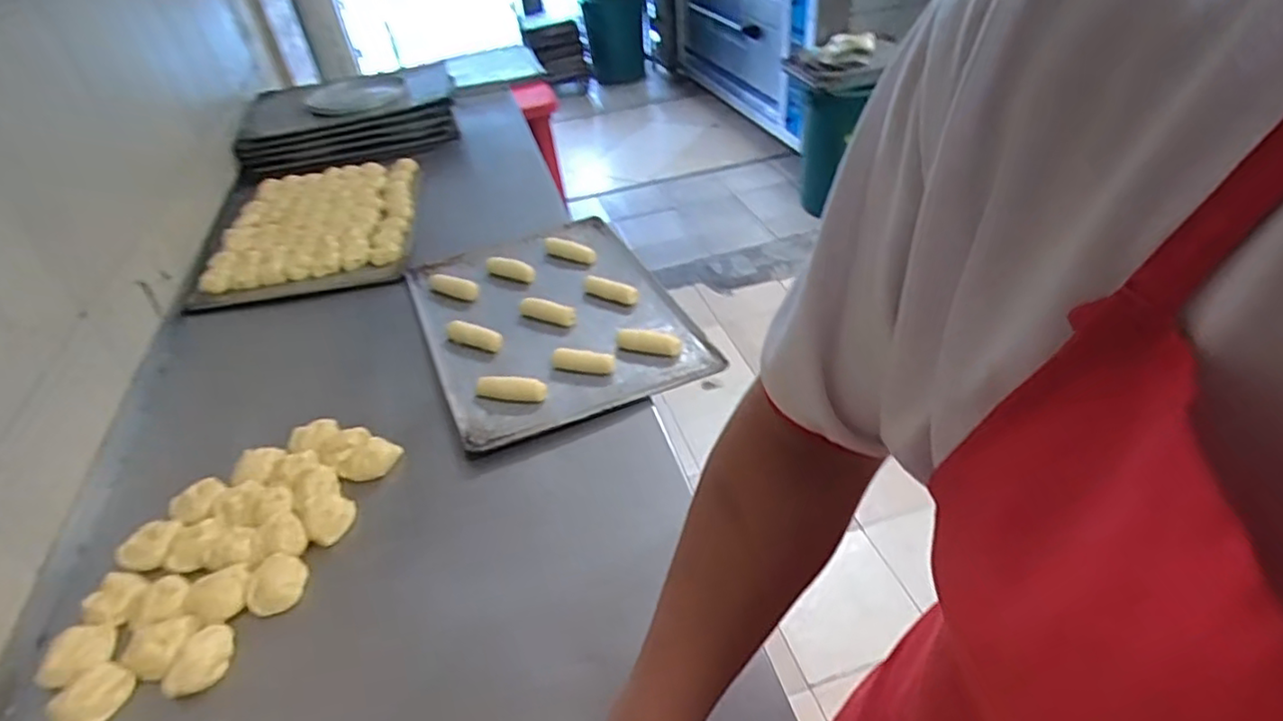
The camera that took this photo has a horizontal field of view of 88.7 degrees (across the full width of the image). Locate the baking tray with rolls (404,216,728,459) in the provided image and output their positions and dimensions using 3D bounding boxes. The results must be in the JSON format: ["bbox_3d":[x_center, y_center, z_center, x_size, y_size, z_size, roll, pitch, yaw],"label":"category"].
[{"bbox_3d":[-0.130,-0.072,0.910,0.324,0.024,0.438,-19,41,-16],"label":"baking tray with rolls"}]

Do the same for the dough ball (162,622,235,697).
[{"bbox_3d":[-0.375,0.256,0.557,0.036,0.024,0.058,26,49,33],"label":"dough ball"}]

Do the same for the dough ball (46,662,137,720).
[{"bbox_3d":[-0.451,0.274,0.538,0.038,0.023,0.053,18,45,27],"label":"dough ball"}]

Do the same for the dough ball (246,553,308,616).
[{"bbox_3d":[-0.339,0.206,0.611,0.048,0.028,0.047,-19,41,-15],"label":"dough ball"}]

